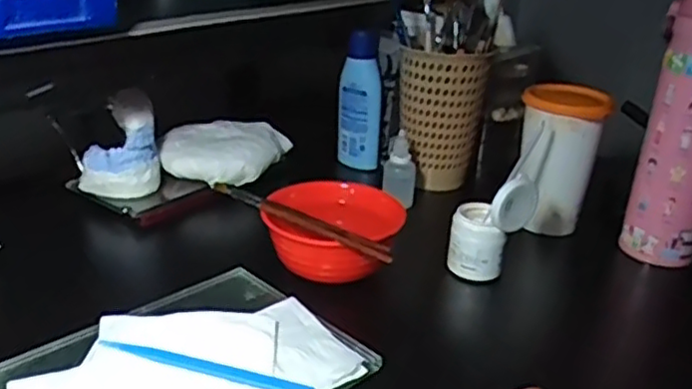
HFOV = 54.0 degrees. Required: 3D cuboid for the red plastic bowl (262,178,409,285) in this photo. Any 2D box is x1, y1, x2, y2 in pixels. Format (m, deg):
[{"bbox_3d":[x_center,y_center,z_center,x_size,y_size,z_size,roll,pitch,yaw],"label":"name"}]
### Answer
[{"bbox_3d":[-0.011,0.028,0.540,0.101,0.049,0.101,4,24,-2],"label":"red plastic bowl"}]

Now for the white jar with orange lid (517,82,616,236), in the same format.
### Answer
[{"bbox_3d":[0.191,-0.030,0.619,0.072,0.125,0.080,10,25,11],"label":"white jar with orange lid"}]

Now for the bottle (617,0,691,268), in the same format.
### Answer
[{"bbox_3d":[0.275,-0.046,0.554,0.066,0.220,0.062,16,27,25],"label":"bottle"}]

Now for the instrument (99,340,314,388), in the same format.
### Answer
[{"bbox_3d":[-0.084,0.103,0.406,0.133,0.004,0.010,12,28,13],"label":"instrument"}]

